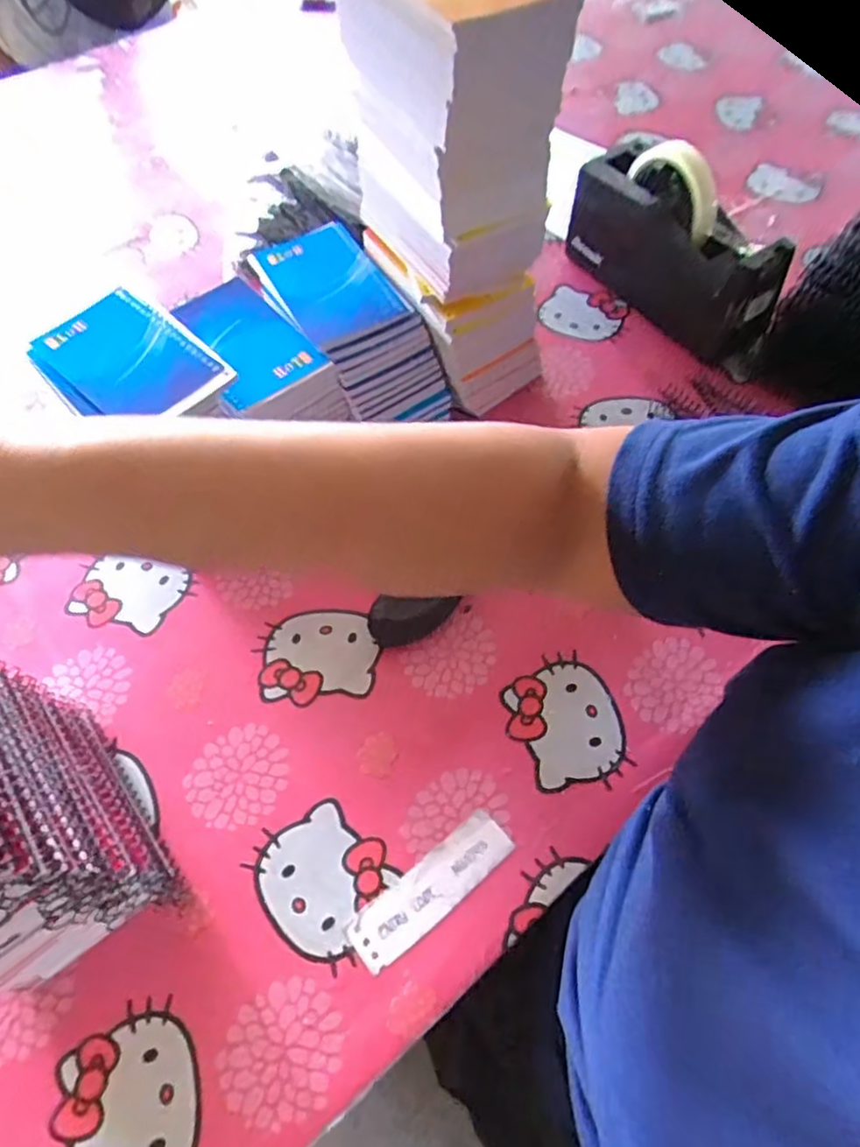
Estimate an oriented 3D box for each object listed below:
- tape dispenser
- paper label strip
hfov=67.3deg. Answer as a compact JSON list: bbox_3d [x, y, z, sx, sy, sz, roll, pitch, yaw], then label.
[{"bbox_3d":[0.217,-0.295,0.580,0.054,0.122,0.207,-35,64,-17],"label":"tape dispenser"},{"bbox_3d":[0.001,0.187,0.386,0.106,0.004,0.034,-35,64,-17],"label":"paper label strip"}]

